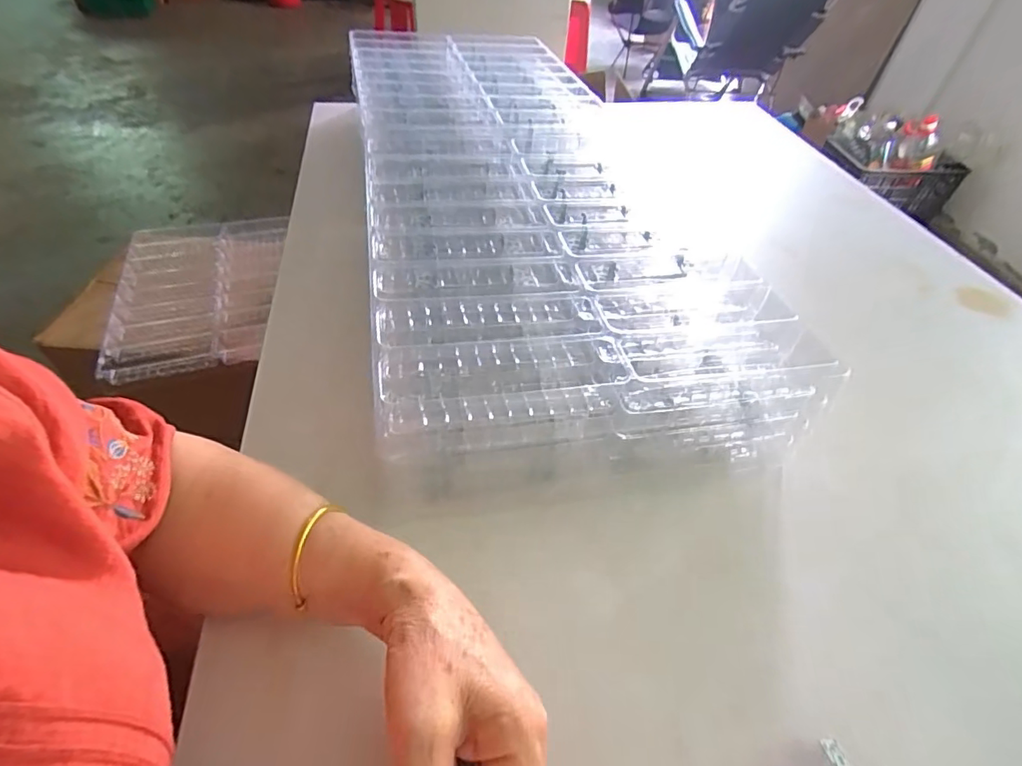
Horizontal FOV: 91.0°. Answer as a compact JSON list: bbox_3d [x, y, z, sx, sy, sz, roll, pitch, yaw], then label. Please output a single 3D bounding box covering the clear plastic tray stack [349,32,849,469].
[{"bbox_3d":[-0.005,-0.237,0.621,0.334,0.116,0.800,-9,49,-10],"label":"clear plastic tray stack"}]

